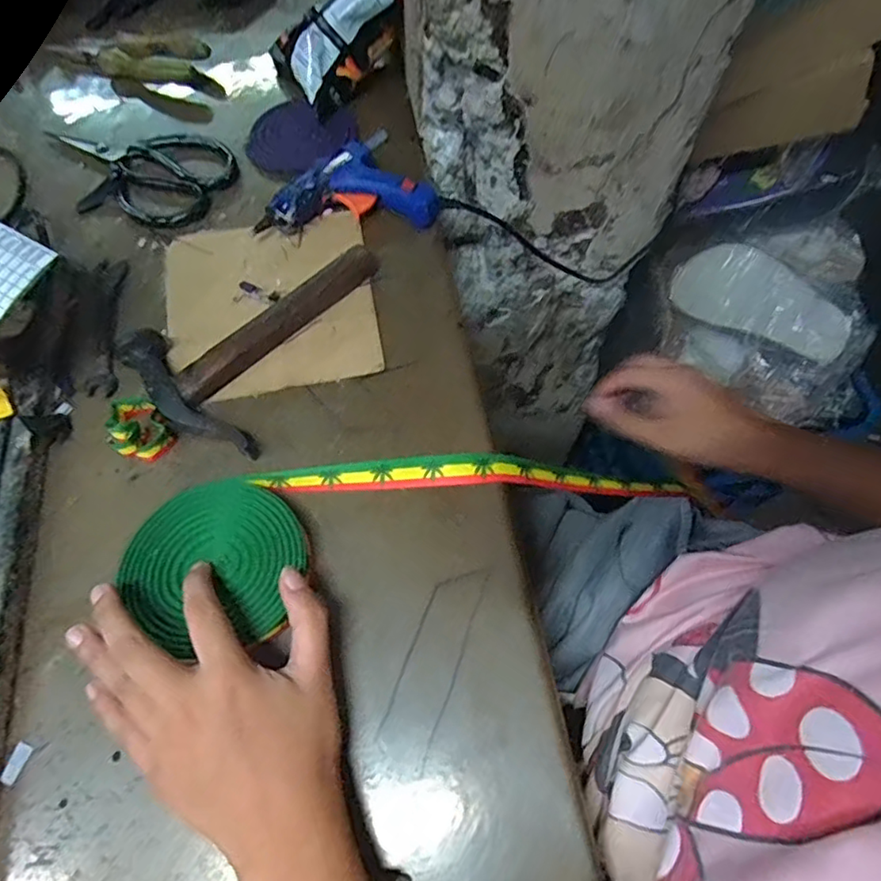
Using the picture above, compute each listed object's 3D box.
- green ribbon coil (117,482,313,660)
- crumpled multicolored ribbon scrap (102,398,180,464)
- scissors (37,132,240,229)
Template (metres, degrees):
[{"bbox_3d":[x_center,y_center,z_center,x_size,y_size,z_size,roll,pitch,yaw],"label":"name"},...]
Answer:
[{"bbox_3d":[-0.127,0.071,0.343,0.100,0.022,0.095,0,64,0],"label":"green ribbon coil"},{"bbox_3d":[-0.201,-0.007,0.388,0.045,0.018,0.035,39,71,17],"label":"crumpled multicolored ribbon scrap"},{"bbox_3d":[-0.259,-0.224,0.494,0.166,0.007,0.099,3,64,2],"label":"scissors"}]

